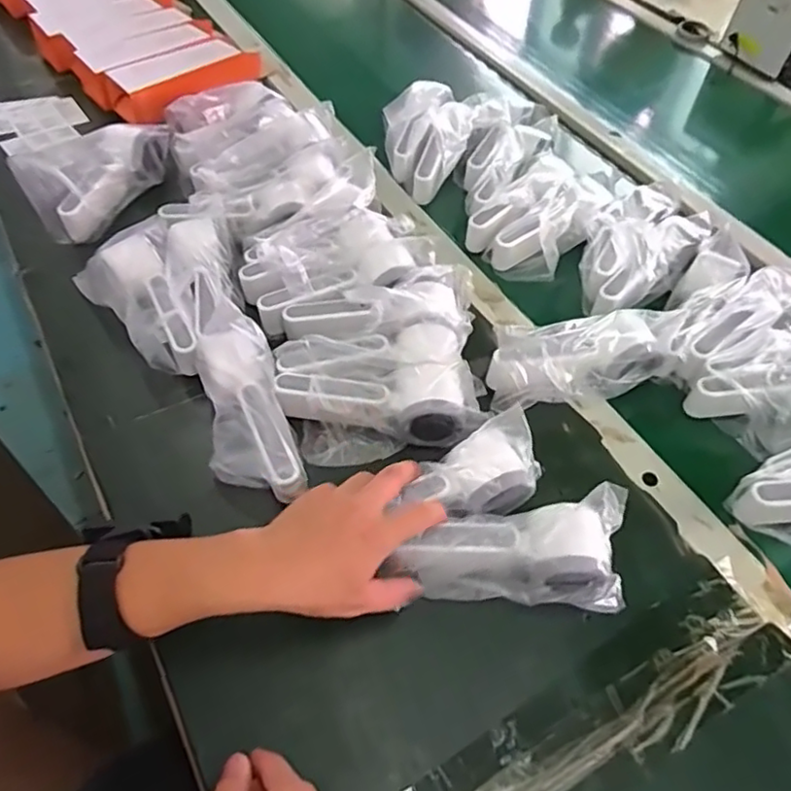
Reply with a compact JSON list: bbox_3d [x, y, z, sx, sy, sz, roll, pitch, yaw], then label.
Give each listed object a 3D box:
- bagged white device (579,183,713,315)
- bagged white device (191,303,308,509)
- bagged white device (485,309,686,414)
[{"bbox_3d":[0.273,-0.167,0.682,0.105,0.067,0.198,32,59,19],"label":"bagged white device"},{"bbox_3d":[-0.130,0.011,0.530,0.070,0.048,0.180,-17,69,-15],"label":"bagged white device"},{"bbox_3d":[0.178,-0.038,0.579,0.184,0.057,0.070,-14,56,-13],"label":"bagged white device"}]

